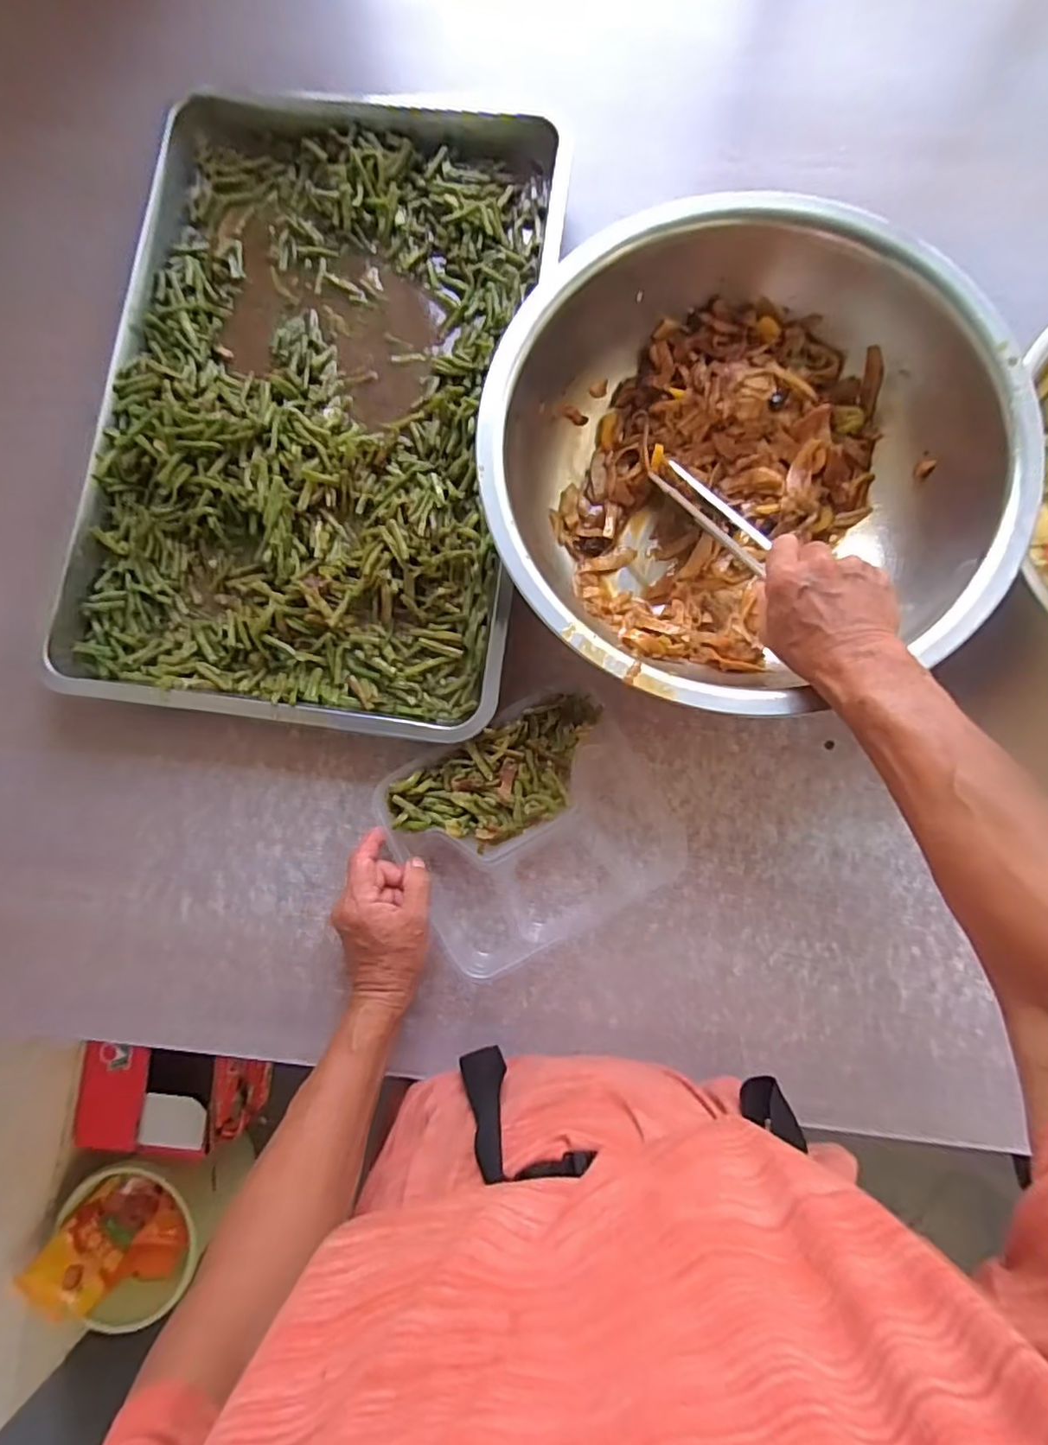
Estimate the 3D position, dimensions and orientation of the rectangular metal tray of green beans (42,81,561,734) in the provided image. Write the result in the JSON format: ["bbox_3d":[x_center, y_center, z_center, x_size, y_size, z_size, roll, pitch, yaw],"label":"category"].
[{"bbox_3d":[-0.181,-0.291,0.546,0.380,0.043,0.584,7,82,4],"label":"rectangular metal tray of green beans"}]

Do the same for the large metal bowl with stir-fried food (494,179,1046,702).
[{"bbox_3d":[0.167,-0.200,0.493,0.374,0.110,0.367,0,82,3],"label":"large metal bowl with stir-fried food"}]

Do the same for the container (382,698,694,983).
[{"bbox_3d":[0.008,0.090,0.507,0.212,0.038,0.187,-28,84,0],"label":"container"}]

